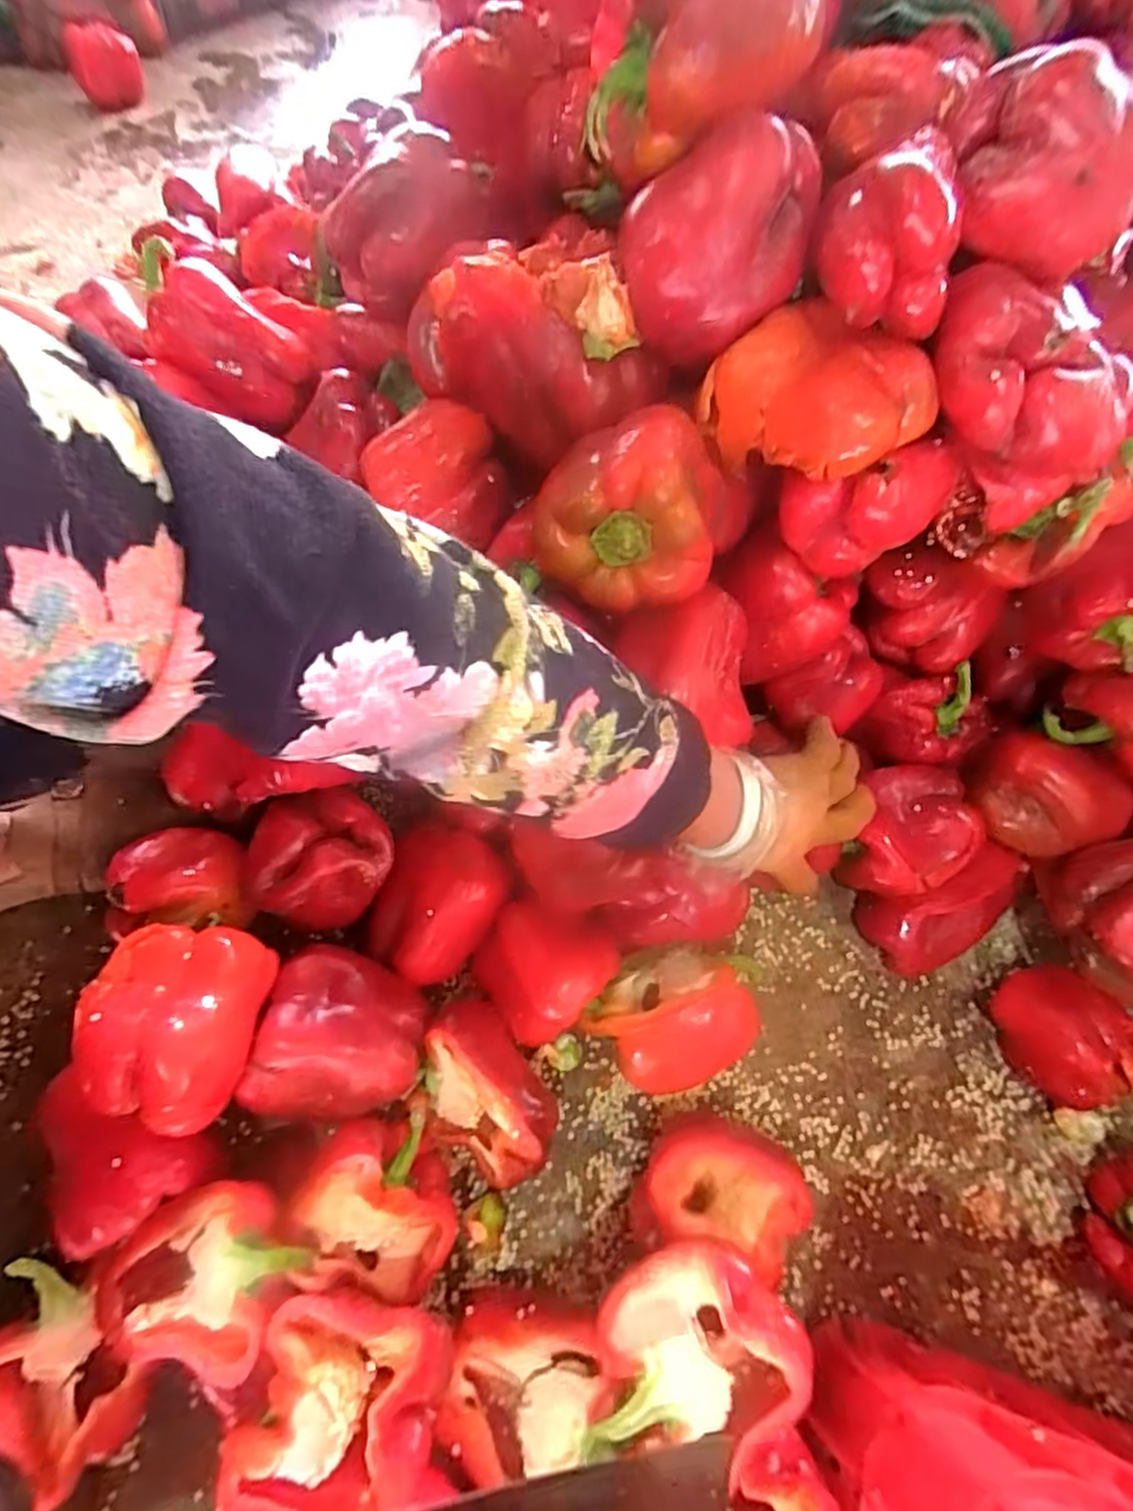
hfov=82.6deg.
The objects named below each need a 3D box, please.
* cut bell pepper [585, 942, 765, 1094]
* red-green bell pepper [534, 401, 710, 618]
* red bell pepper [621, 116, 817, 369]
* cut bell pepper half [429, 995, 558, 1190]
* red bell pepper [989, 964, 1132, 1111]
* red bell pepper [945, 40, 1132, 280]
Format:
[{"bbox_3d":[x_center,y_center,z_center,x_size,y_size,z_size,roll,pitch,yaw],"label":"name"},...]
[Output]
[{"bbox_3d":[0.075,0.180,0.453,0.105,0.089,0.088,-36,72,-17],"label":"cut bell pepper"},{"bbox_3d":[0.034,-0.145,0.378,0.099,0.080,0.078,6,66,0],"label":"red-green bell pepper"},{"bbox_3d":[0.087,-0.306,0.380,0.108,0.089,0.096,12,66,3],"label":"red bell pepper"},{"bbox_3d":[-0.057,0.228,0.428,0.077,0.080,0.110,-36,72,-17],"label":"cut bell pepper half"},{"bbox_3d":[0.383,0.207,0.480,0.118,0.066,0.094,-1,66,-4],"label":"red bell pepper"},{"bbox_3d":[0.261,-0.323,0.350,0.108,0.068,0.077,17,66,5],"label":"red bell pepper"}]

